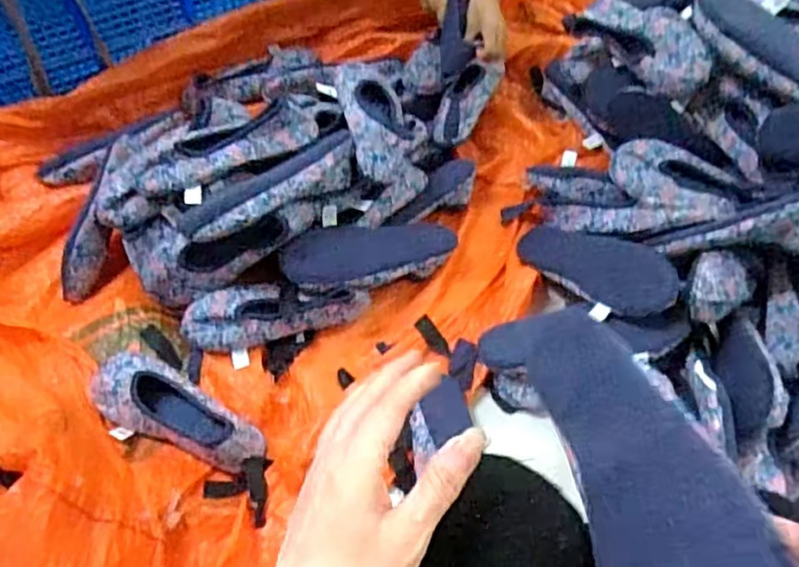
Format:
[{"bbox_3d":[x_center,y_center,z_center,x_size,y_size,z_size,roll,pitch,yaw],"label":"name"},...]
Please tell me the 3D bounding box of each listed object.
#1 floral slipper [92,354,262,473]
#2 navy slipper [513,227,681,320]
[{"bbox_3d":[-0.285,0.165,0.851,0.248,0.063,0.085,23,61,18],"label":"floral slipper"},{"bbox_3d":[0.264,-0.023,0.912,0.090,0.034,0.259,-53,37,-3],"label":"navy slipper"}]

